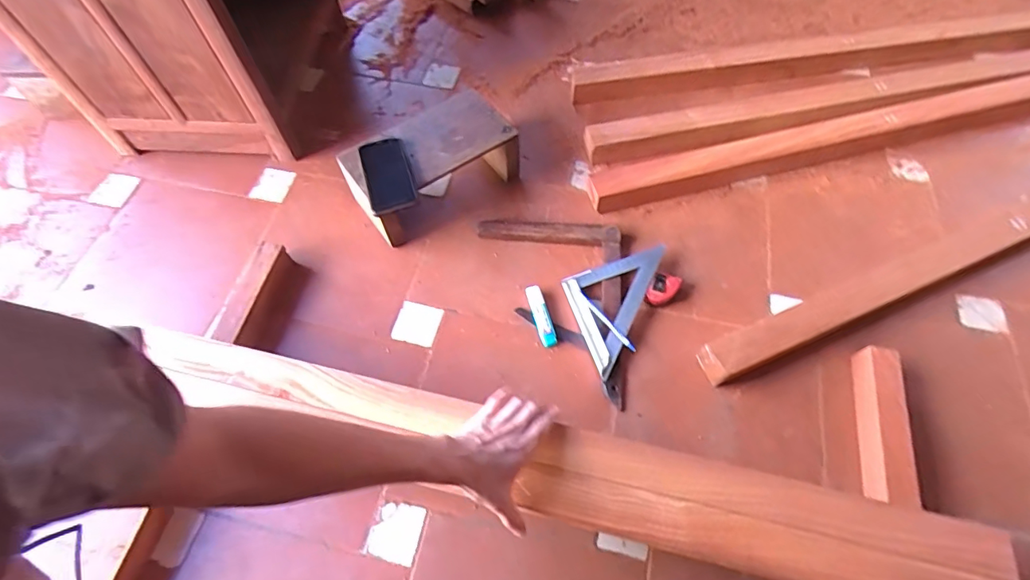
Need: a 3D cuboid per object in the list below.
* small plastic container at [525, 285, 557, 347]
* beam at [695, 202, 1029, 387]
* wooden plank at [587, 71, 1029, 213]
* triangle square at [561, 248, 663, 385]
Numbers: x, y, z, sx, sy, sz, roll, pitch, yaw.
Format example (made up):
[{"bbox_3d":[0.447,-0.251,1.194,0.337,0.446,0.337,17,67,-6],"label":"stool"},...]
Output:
[{"bbox_3d":[0.042,0.040,0.829,0.027,0.033,0.107,-15,61,-8],"label":"small plastic container"},{"bbox_3d":[0.828,-0.084,0.875,1.158,0.066,0.063,-21,62,-11],"label":"beam"},{"bbox_3d":[0.727,-0.324,1.016,1.216,0.060,0.086,-13,61,-7],"label":"wooden plank"},{"bbox_3d":[0.143,0.012,0.840,0.126,0.030,0.240,24,63,14],"label":"triangle square"}]

